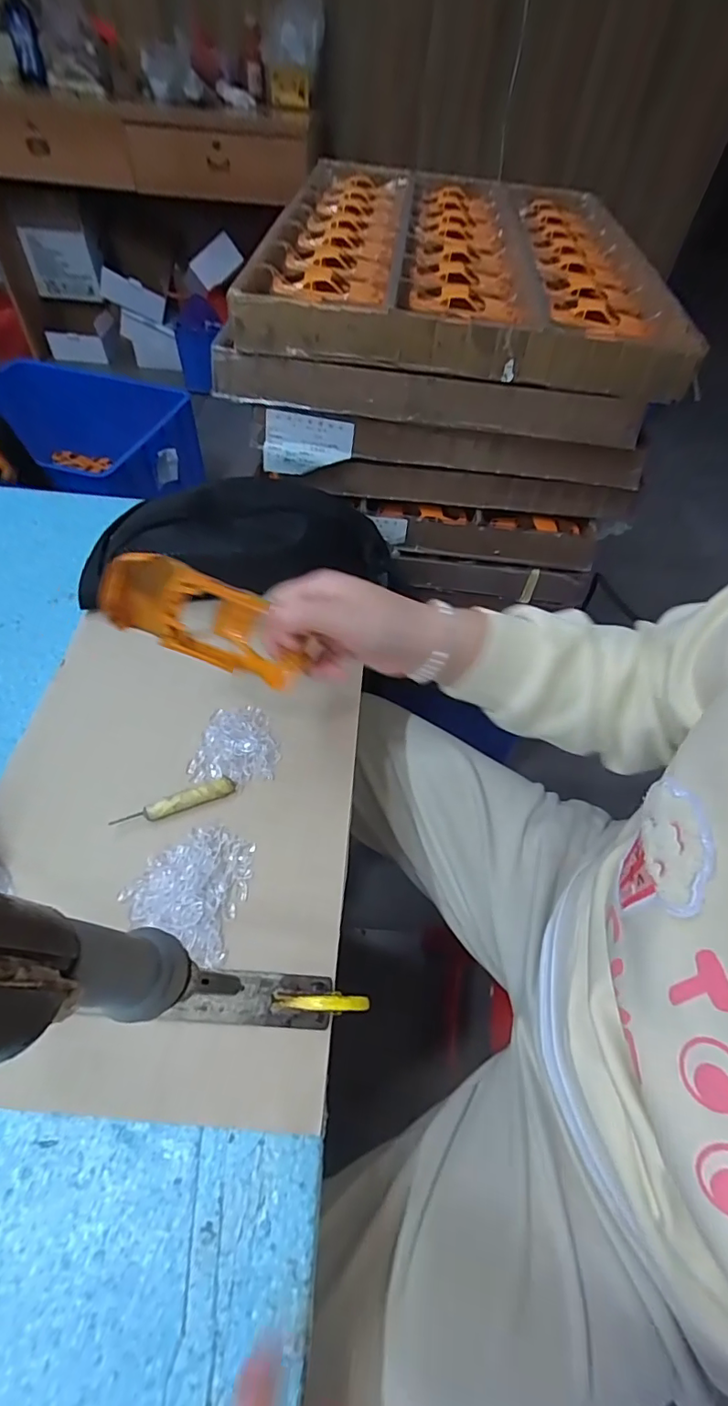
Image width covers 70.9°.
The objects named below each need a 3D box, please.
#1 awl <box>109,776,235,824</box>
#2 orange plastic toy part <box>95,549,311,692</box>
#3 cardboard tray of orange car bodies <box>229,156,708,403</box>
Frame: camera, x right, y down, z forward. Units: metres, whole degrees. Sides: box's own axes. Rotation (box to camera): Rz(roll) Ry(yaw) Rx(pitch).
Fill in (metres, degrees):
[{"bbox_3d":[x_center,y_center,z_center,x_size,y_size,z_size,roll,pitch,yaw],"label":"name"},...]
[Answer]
[{"bbox_3d":[-0.142,0.075,0.386,0.088,0.010,0.013,-17,58,-16],"label":"awl"},{"bbox_3d":[-0.104,-0.054,0.349,0.137,0.055,0.039,29,47,-27],"label":"orange plastic toy part"},{"bbox_3d":[0.128,-0.613,0.689,0.447,0.055,0.656,7,55,0],"label":"cardboard tray of orange car bodies"}]

